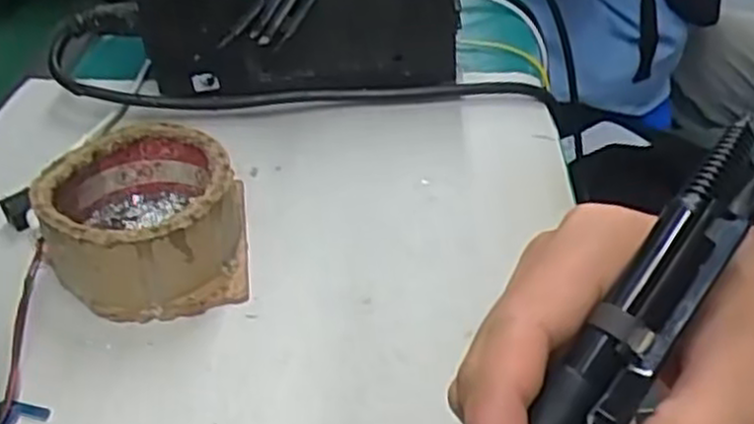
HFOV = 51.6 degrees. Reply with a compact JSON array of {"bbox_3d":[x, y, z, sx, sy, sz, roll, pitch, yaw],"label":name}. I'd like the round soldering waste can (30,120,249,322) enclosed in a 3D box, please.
[{"bbox_3d":[-0.104,0.001,0.355,0.089,0.046,0.087,-8,39,-7],"label":"round soldering waste can"}]

